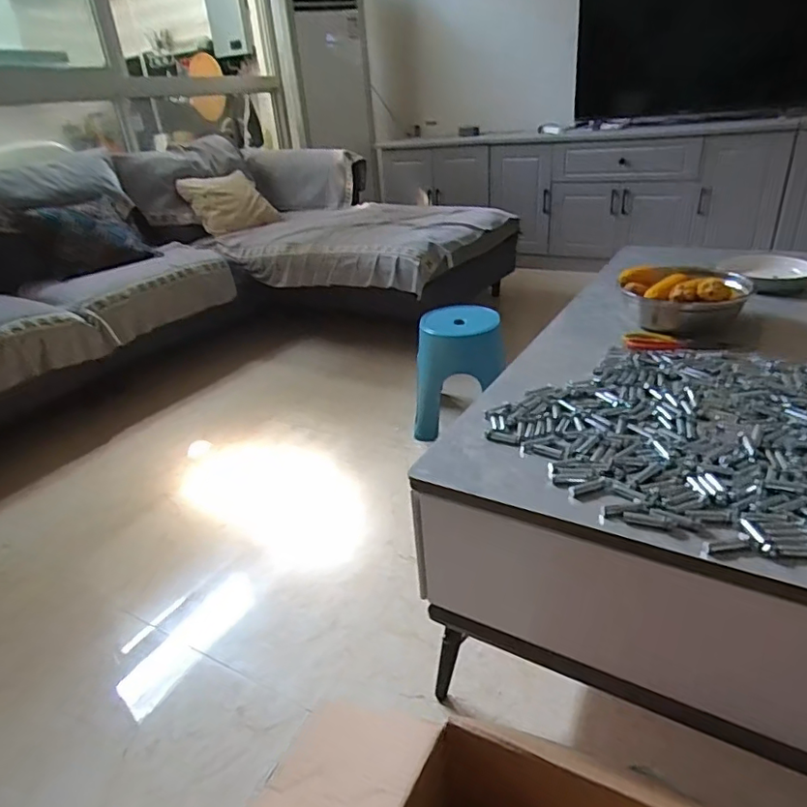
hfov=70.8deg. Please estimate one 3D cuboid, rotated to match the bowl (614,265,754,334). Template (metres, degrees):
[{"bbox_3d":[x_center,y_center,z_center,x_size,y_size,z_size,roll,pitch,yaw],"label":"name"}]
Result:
[{"bbox_3d":[0.566,-0.218,1.148,0.171,0.099,0.216,-28,34,-36],"label":"bowl"}]

